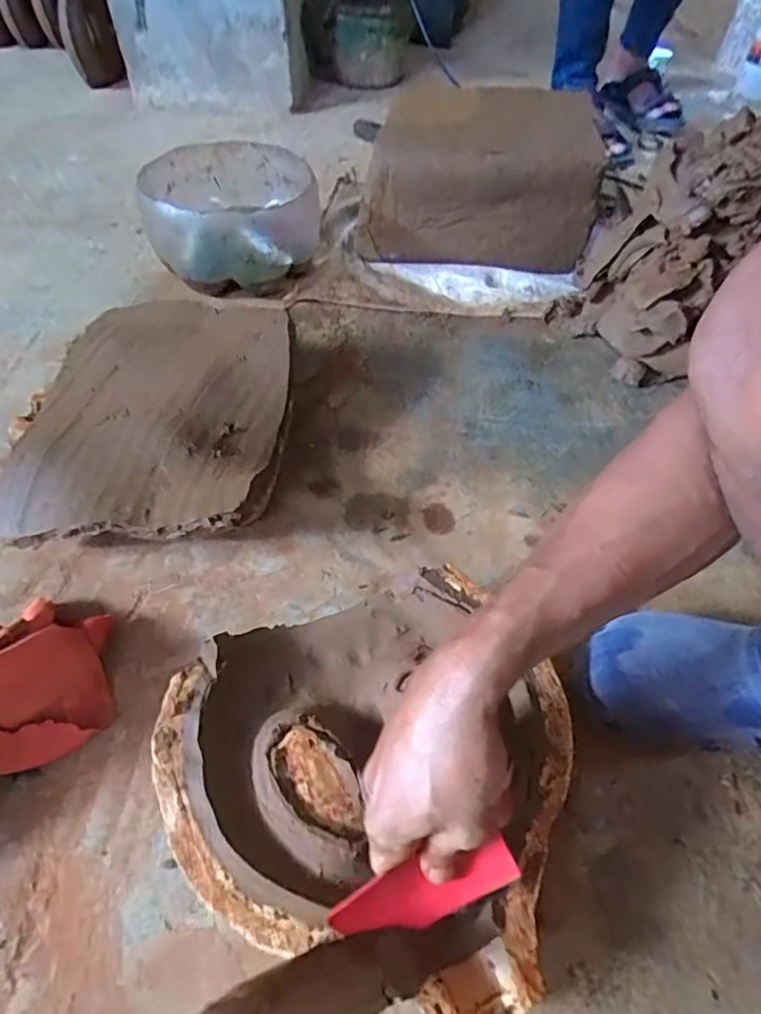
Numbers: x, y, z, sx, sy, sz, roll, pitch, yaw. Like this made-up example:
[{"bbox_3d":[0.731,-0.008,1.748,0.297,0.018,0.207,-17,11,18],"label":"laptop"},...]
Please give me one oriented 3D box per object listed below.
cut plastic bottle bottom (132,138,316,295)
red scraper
[{"bbox_3d":[-0.214,-0.422,0.872,0.231,0.136,0.242,-7,52,-8],"label":"cut plastic bottle bottom"},{"bbox_3d":[0.027,0.227,0.343,0.111,0.009,0.036,-11,93,-8],"label":"red scraper"}]

